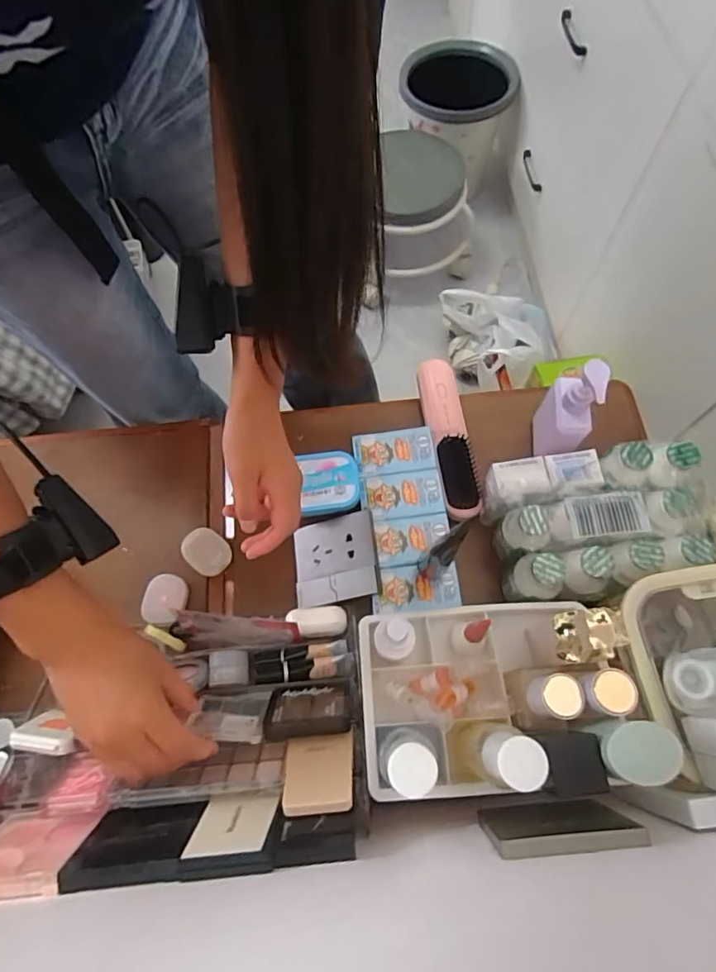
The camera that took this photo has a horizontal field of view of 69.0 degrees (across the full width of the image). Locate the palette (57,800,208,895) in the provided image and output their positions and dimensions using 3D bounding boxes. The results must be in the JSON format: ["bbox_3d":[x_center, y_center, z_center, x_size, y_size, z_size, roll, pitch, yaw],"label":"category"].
[{"bbox_3d":[-0.150,0.243,0.354,0.081,0.065,0.012,-8,99,2],"label":"palette"}]

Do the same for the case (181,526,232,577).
[{"bbox_3d":[-0.162,0.070,0.555,0.052,0.014,0.042,36,73,14],"label":"case"}]

